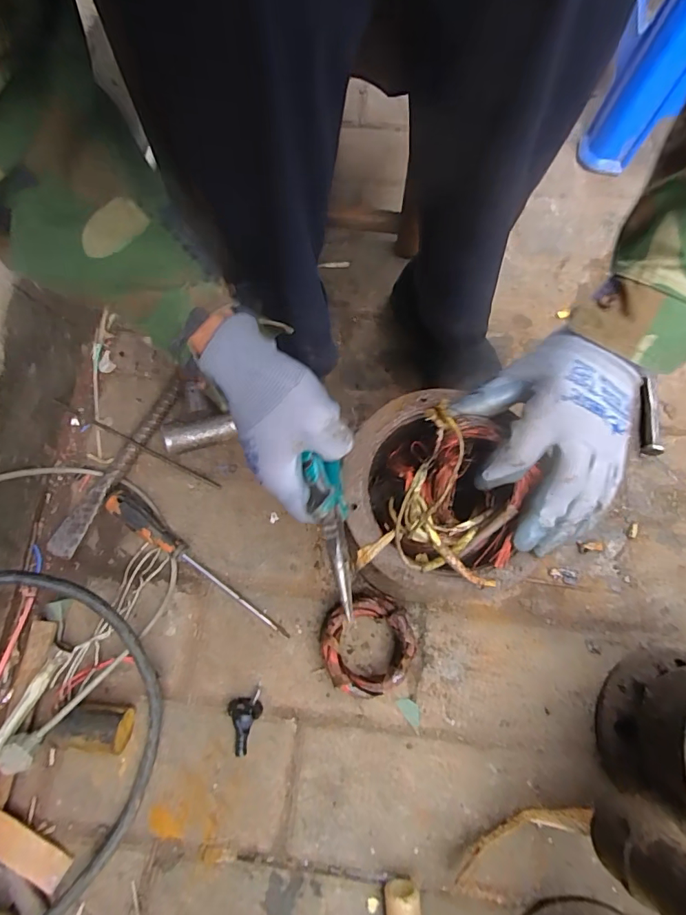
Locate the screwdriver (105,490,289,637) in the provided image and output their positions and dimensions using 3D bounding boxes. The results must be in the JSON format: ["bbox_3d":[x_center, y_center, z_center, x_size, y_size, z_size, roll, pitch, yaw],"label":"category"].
[{"bbox_3d":[-0.166,0.120,0.505,0.247,0.038,0.027,36,74,12],"label":"screwdriver"}]

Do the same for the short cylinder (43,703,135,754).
[{"bbox_3d":[-0.245,0.264,0.450,0.061,0.047,0.039,9,70,3],"label":"short cylinder"}]

